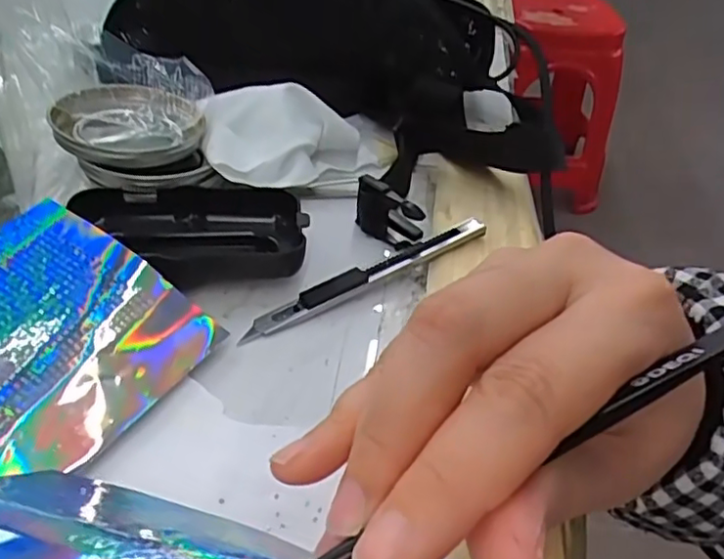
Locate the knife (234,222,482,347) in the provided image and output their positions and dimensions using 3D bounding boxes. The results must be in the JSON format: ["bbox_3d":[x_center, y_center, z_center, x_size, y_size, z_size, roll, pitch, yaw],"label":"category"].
[{"bbox_3d":[0.004,-0.003,0.305,0.131,0.014,0.013,-21,49,-27],"label":"knife"}]

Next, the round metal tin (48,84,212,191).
[{"bbox_3d":[-0.125,-0.083,0.348,0.076,0.017,0.080,-9,44,-16],"label":"round metal tin"}]

